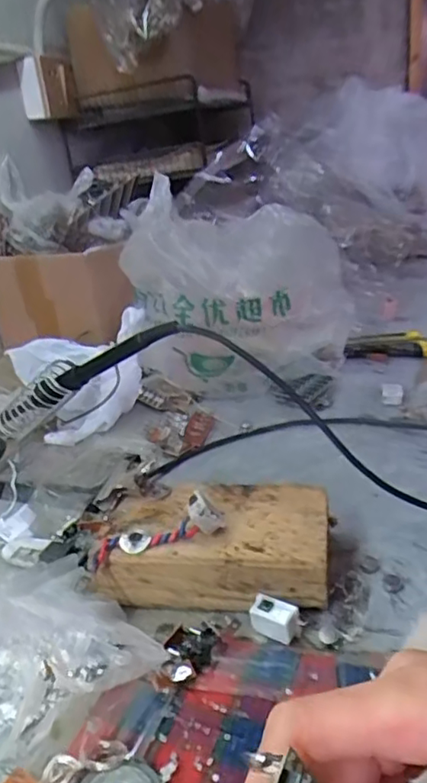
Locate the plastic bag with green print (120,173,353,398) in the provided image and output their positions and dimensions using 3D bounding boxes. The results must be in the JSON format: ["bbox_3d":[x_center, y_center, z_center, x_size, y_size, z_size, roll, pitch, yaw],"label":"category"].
[{"bbox_3d":[0.031,-0.094,0.633,0.216,0.198,0.192,-3,24,10],"label":"plastic bag with green print"}]

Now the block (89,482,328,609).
[{"bbox_3d":[0.003,0.098,0.389,0.141,0.041,0.083,-3,24,8],"label":"block"}]

